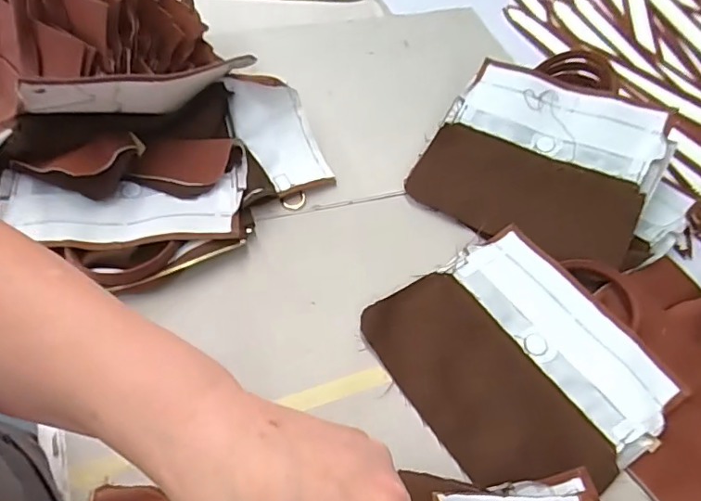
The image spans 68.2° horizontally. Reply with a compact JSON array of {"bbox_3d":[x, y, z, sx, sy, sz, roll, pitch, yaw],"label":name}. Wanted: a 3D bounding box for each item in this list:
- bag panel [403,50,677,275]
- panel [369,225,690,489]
[{"bbox_3d":[0.236,-0.126,0.627,0.251,0.024,0.268,26,77,17],"label":"bag panel"},{"bbox_3d":[0.175,0.099,0.509,0.248,0.014,0.244,-30,62,-17],"label":"panel"}]

